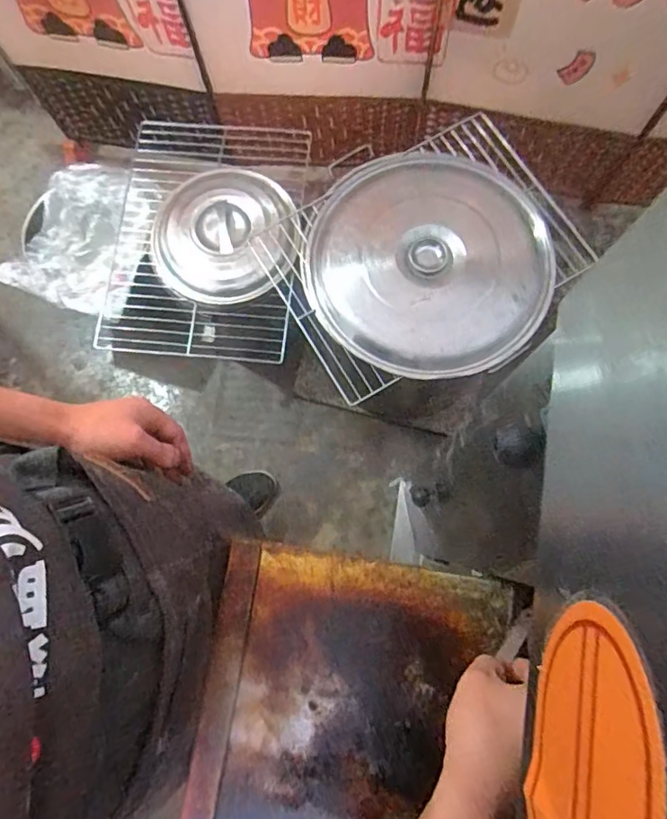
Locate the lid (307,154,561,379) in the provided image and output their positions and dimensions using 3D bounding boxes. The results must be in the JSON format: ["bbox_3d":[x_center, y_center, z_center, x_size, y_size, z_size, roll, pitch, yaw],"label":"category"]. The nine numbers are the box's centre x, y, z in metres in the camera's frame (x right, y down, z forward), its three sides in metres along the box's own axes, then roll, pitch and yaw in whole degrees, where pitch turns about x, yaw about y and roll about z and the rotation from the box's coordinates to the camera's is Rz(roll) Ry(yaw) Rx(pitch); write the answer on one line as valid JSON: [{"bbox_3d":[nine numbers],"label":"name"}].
[{"bbox_3d":[0.168,-0.271,1.015,0.423,0.088,0.423,0,78,1],"label":"lid"}]

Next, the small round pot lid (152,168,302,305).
[{"bbox_3d":[-0.231,-0.367,1.136,0.331,0.057,0.308,-10,84,13],"label":"small round pot lid"}]

